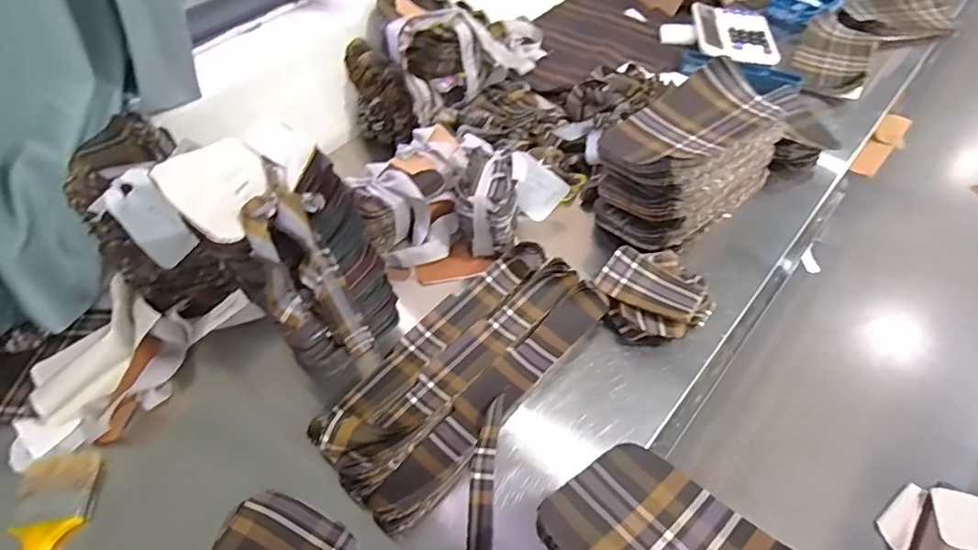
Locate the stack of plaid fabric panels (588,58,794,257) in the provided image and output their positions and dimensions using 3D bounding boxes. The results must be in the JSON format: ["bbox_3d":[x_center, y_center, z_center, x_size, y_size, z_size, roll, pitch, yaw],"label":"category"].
[{"bbox_3d":[0.285,-0.162,0.773,0.255,0.151,0.150,-33,57,-21],"label":"stack of plaid fabric panels"}]

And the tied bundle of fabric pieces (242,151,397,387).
[{"bbox_3d":[-0.178,0.015,0.603,0.071,0.284,0.143,17,54,16],"label":"tied bundle of fabric pieces"}]

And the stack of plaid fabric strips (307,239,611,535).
[{"bbox_3d":[-0.027,0.106,0.639,0.162,0.050,0.364,35,61,27],"label":"stack of plaid fabric strips"}]

